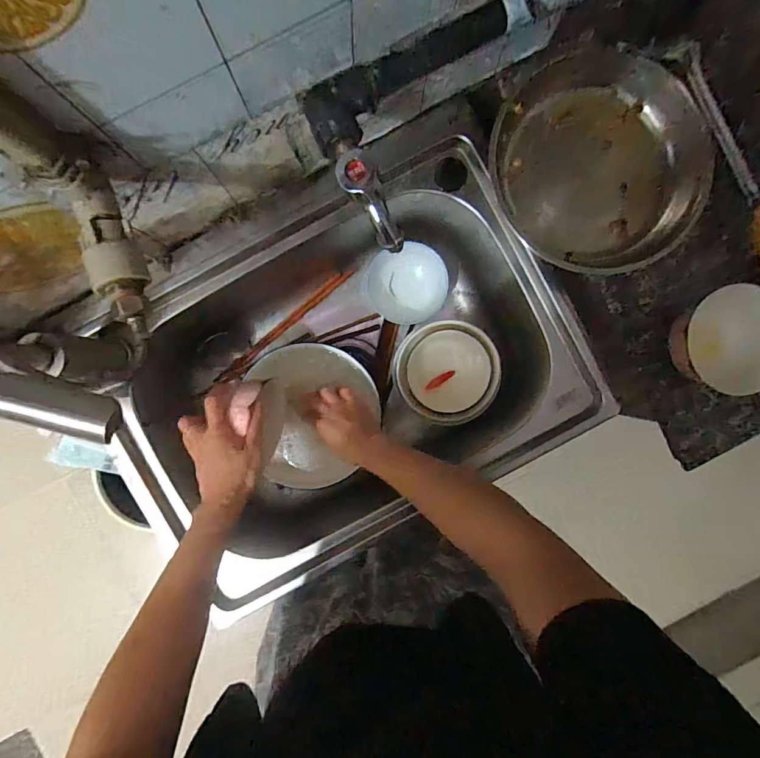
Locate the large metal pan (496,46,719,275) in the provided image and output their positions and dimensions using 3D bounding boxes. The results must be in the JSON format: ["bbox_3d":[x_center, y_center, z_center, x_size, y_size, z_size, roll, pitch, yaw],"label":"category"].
[{"bbox_3d":[0.238,-0.234,0.484,0.223,0.061,0.203,0,92,-2],"label":"large metal pan"}]

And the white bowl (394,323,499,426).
[{"bbox_3d":[0.091,-0.007,0.623,0.135,0.063,0.138,0,92,-2],"label":"white bowl"}]

